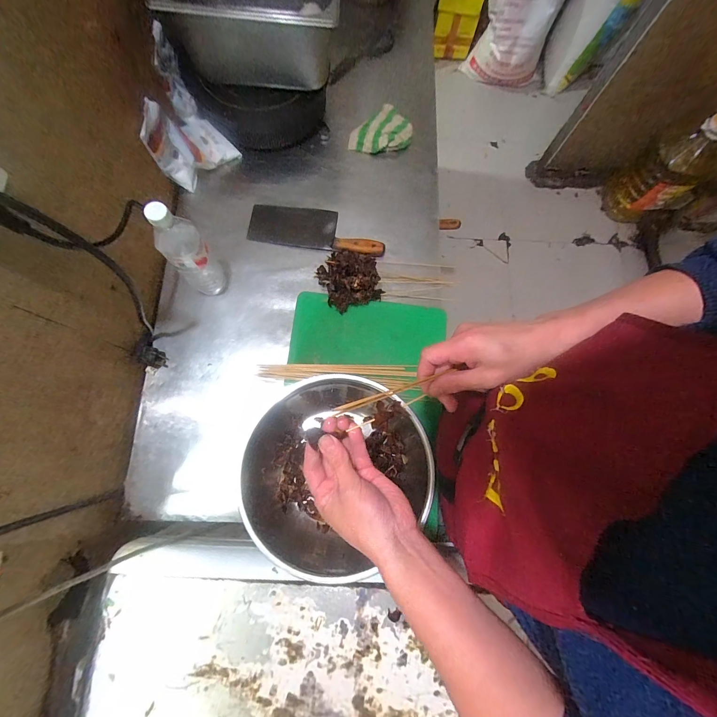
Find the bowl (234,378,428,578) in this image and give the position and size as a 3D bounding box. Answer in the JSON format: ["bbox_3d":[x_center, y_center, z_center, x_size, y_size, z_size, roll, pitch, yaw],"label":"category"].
[{"bbox_3d":[-0.030,0.192,0.562,0.291,0.130,0.304,1,76,-2],"label":"bowl"}]

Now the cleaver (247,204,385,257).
[{"bbox_3d":[-0.094,-0.303,0.741,0.307,0.020,0.102,9,76,0],"label":"cleaver"}]

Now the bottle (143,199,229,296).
[{"bbox_3d":[-0.310,-0.191,0.592,0.077,0.243,0.069,-41,81,-11],"label":"bottle"}]

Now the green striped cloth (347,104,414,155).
[{"bbox_3d":[0.054,-0.564,0.791,0.149,0.061,0.095,-1,76,-2],"label":"green striped cloth"}]

